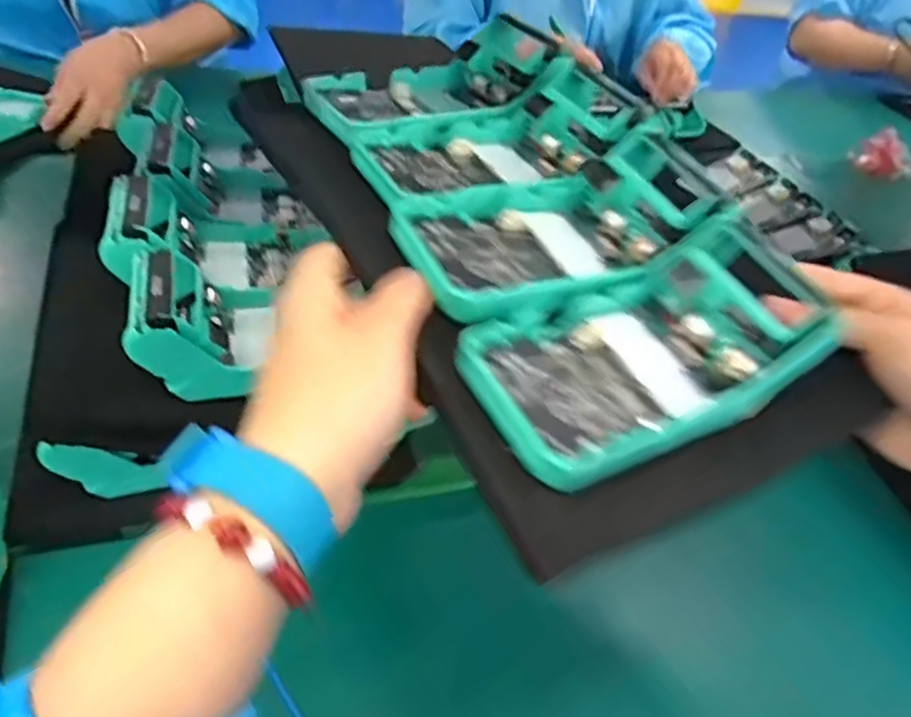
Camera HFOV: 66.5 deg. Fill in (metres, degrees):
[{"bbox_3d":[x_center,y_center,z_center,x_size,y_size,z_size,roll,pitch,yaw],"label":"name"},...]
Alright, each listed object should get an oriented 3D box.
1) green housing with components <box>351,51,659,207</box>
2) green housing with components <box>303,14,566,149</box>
[{"bbox_3d":[0.023,-0.131,0.408,0.171,0.054,0.084,-18,41,-29],"label":"green housing with components"},{"bbox_3d":[-0.014,-0.185,0.455,0.167,0.050,0.084,-16,40,-27],"label":"green housing with components"}]

